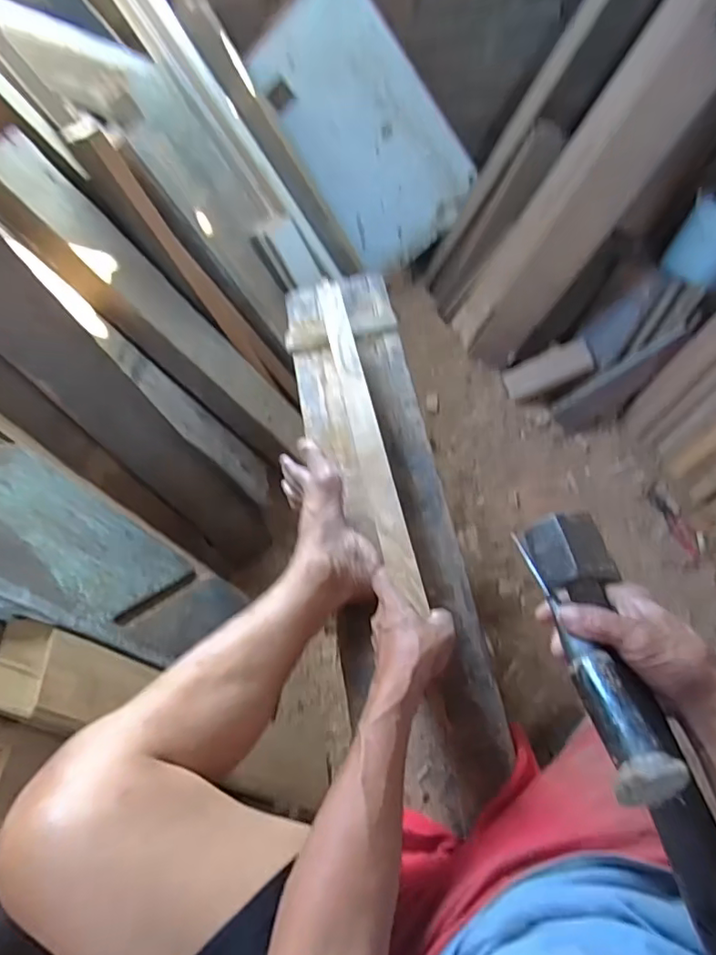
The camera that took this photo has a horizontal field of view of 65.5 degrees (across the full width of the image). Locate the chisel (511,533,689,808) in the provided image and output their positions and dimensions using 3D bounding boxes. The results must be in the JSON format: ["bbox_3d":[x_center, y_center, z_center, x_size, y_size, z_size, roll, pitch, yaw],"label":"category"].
[{"bbox_3d":[0.175,0.134,0.441,0.042,0.030,0.225,-11,39,-3],"label":"chisel"}]

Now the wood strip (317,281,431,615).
[{"bbox_3d":[0.006,-0.079,0.733,0.035,0.020,0.526,-12,60,-3],"label":"wood strip"}]

